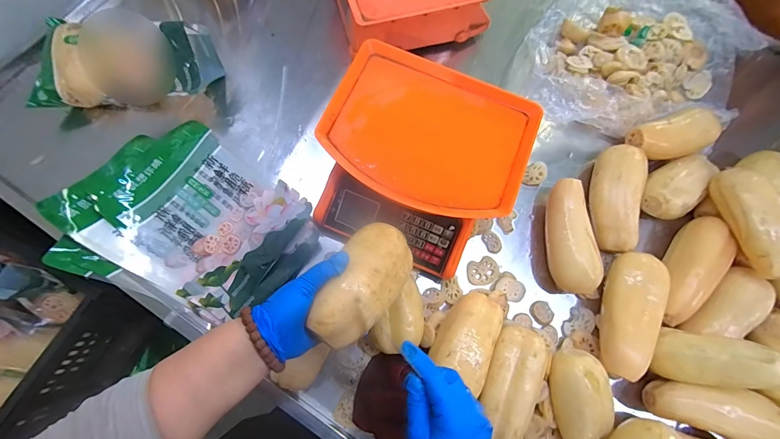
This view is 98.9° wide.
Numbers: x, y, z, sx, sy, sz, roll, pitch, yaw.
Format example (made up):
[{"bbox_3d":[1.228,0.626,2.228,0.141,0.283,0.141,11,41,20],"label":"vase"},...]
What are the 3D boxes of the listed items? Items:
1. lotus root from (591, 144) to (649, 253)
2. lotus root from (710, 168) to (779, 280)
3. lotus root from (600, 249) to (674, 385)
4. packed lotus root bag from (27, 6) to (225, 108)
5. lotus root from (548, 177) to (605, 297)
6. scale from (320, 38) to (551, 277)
[{"bbox_3d":[0.368,-0.040,0.539,0.064,0.056,0.173,12,74,1],"label":"lotus root"},{"bbox_3d":[0.532,0.002,0.490,0.055,0.061,0.166,2,74,-4],"label":"lotus root"},{"bbox_3d":[0.355,0.138,0.488,0.060,0.057,0.181,23,75,4],"label":"lotus root"},{"bbox_3d":[-0.457,-0.266,0.565,0.296,0.108,0.134,0,74,-3],"label":"packed lotus root bag"},{"bbox_3d":[0.286,0.026,0.520,0.069,0.054,0.170,3,74,-2],"label":"lotus root"},{"bbox_3d":[0.045,-0.087,0.515,0.289,0.123,0.284,22,75,4],"label":"scale"}]

